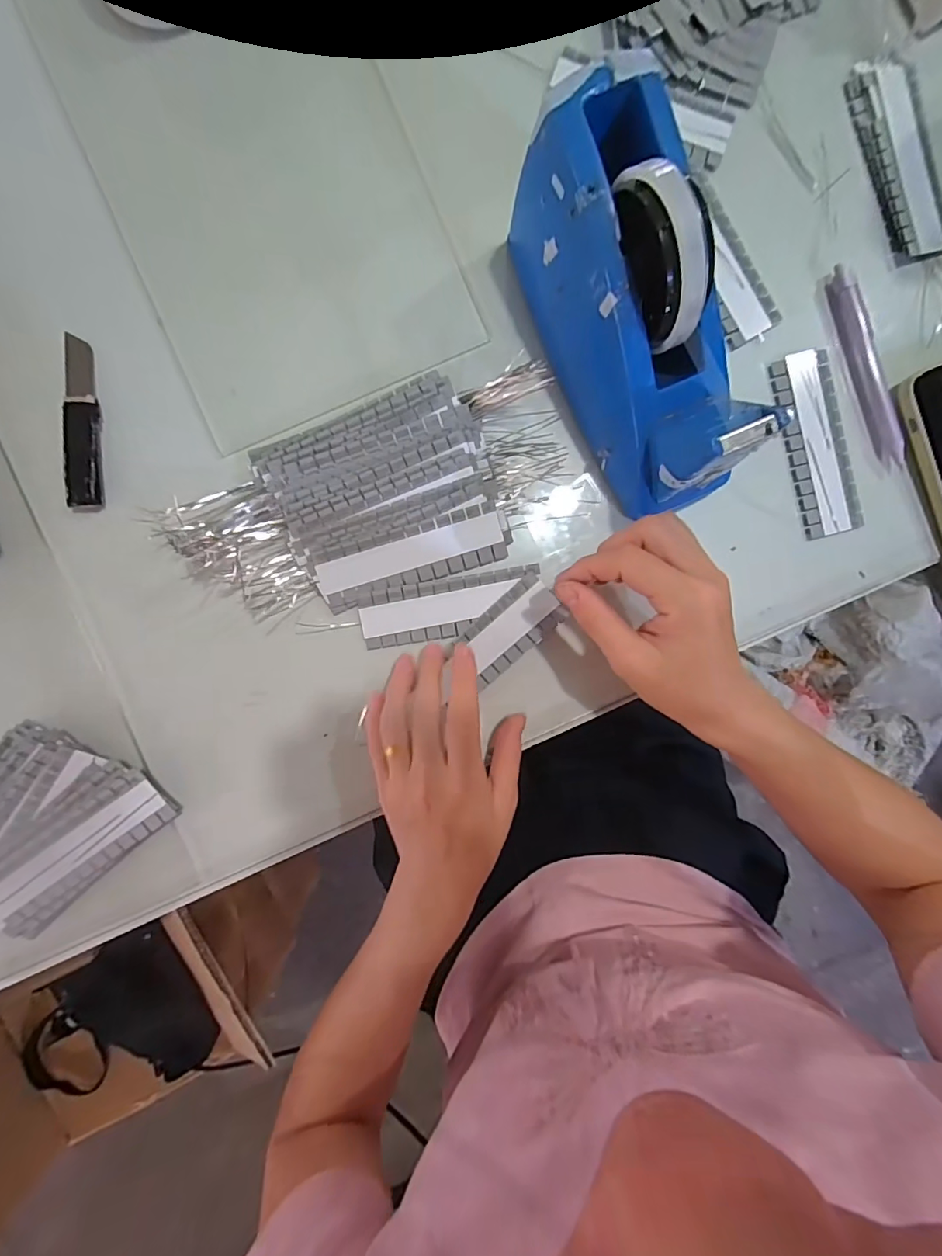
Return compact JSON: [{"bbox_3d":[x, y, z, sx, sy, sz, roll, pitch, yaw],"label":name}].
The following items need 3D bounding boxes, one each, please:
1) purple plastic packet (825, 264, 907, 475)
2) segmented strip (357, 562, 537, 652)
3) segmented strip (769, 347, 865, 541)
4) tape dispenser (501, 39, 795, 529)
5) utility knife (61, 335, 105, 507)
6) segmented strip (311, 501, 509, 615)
[{"bbox_3d":[0.269,-0.176,0.345,0.023,0.009,0.134,-23,94,0],"label":"purple plastic packet"},{"bbox_3d":[-0.015,-0.014,0.348,0.119,0.007,0.039,-9,97,1],"label":"segmented strip"},{"bbox_3d":[0.239,-0.126,0.350,0.042,0.004,0.124,-15,93,-1],"label":"segmented strip"},{"bbox_3d":[0.095,-0.172,0.293,0.070,0.114,0.208,-26,94,0],"label":"tape dispenser"},{"bbox_3d":[-0.259,-0.136,0.337,0.023,0.006,0.115,-2,93,-2],"label":"utility knife"},{"bbox_3d":[-0.040,-0.048,0.343,0.125,0.013,0.040,-16,93,-1],"label":"segmented strip"}]

